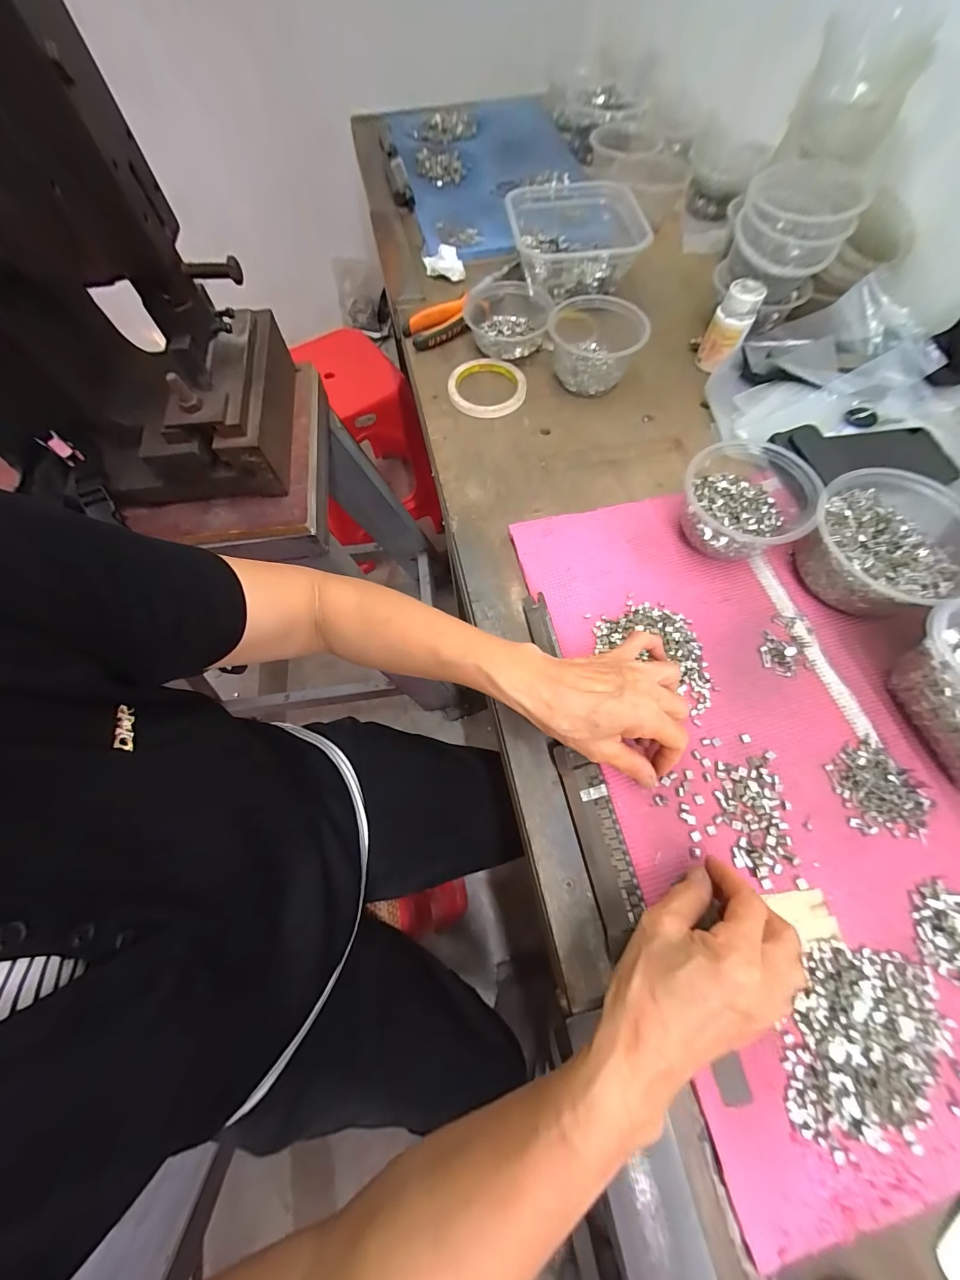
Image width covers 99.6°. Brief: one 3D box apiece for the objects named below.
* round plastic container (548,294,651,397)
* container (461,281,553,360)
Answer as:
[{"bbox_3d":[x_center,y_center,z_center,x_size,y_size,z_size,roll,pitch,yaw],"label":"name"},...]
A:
[{"bbox_3d":[0.144,-0.368,0.507,0.110,0.063,0.110,-1,68,3],"label":"round plastic container"},{"bbox_3d":[0.036,-0.419,0.524,0.108,0.038,0.107,-2,67,2],"label":"container"}]

